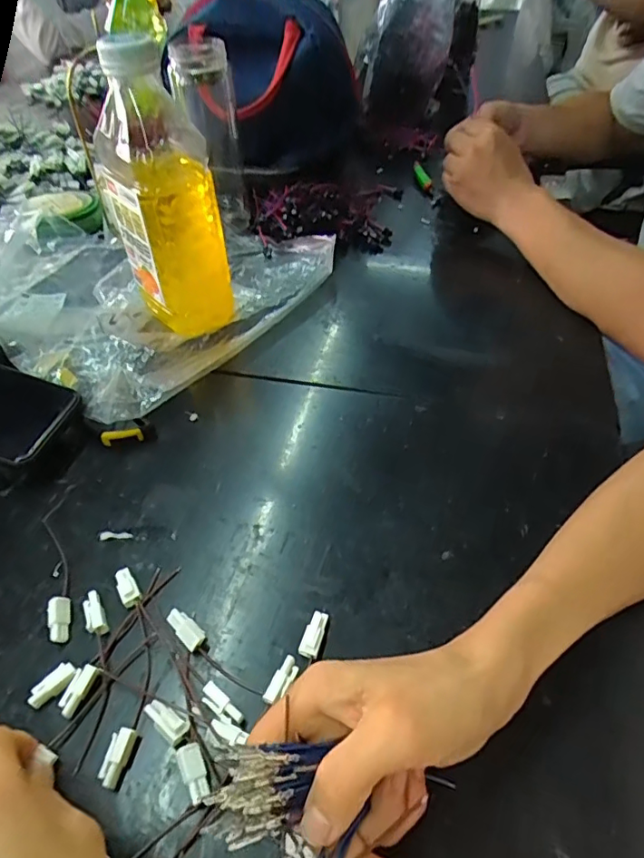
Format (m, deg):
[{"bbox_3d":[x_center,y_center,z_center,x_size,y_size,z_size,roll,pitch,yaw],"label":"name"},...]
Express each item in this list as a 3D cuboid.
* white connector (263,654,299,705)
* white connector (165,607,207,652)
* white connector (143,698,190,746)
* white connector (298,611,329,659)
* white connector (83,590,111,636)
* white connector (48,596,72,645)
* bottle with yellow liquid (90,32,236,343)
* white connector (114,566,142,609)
[{"bbox_3d":[-0.021,0.136,0.283,0.009,0.012,0.025,23,52,22],"label":"white connector"},{"bbox_3d":[-0.078,0.116,0.303,0.025,0.012,0.012,34,56,29],"label":"white connector"},{"bbox_3d":[-0.081,0.151,0.272,0.025,0.010,0.012,27,53,24],"label":"white connector"},{"bbox_3d":[-0.004,0.118,0.301,0.011,0.008,0.025,15,49,15],"label":"white connector"},{"bbox_3d":[-0.136,0.110,0.313,0.011,0.010,0.028,-24,51,-19],"label":"white connector"},{"bbox_3d":[-0.155,0.113,0.310,0.011,0.006,0.026,-11,61,-9],"label":"white connector"},{"bbox_3d":[-0.133,-0.185,0.440,0.074,0.213,0.067,33,56,28],"label":"bottle with yellow liquid"},{"bbox_3d":[-0.120,0.098,0.325,0.011,0.009,0.026,-24,51,-20],"label":"white connector"}]

